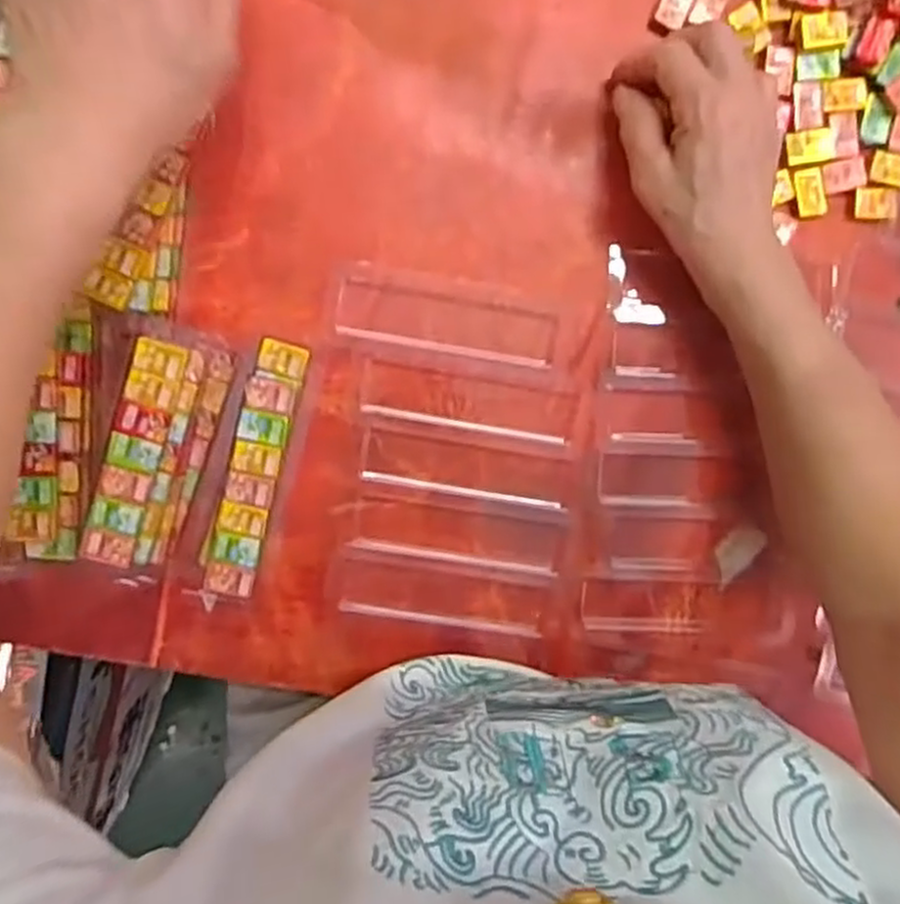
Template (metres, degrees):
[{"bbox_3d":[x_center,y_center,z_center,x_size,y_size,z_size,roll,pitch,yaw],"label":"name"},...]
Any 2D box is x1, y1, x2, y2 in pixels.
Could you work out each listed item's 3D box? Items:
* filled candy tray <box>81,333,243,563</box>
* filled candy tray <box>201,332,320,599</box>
[{"bbox_3d":[-0.158,0.001,0.412,0.049,0.037,0.132,19,95,-6],"label":"filled candy tray"},{"bbox_3d":[-0.107,0.009,0.420,0.034,0.024,0.141,15,96,-6],"label":"filled candy tray"}]

